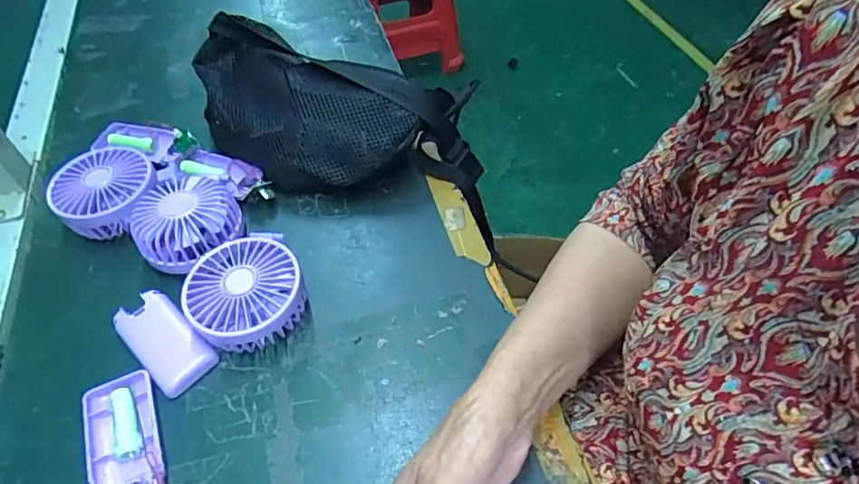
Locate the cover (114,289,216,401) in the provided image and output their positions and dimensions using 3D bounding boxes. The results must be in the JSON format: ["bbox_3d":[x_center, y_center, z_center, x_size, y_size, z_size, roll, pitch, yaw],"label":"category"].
[{"bbox_3d":[-0.203,0.076,0.392,0.087,0.016,0.043,35,61,25],"label":"cover"}]

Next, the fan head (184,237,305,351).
[{"bbox_3d":[-0.140,0.042,0.396,0.082,0.045,0.087,-1,53,1],"label":"fan head"}]

